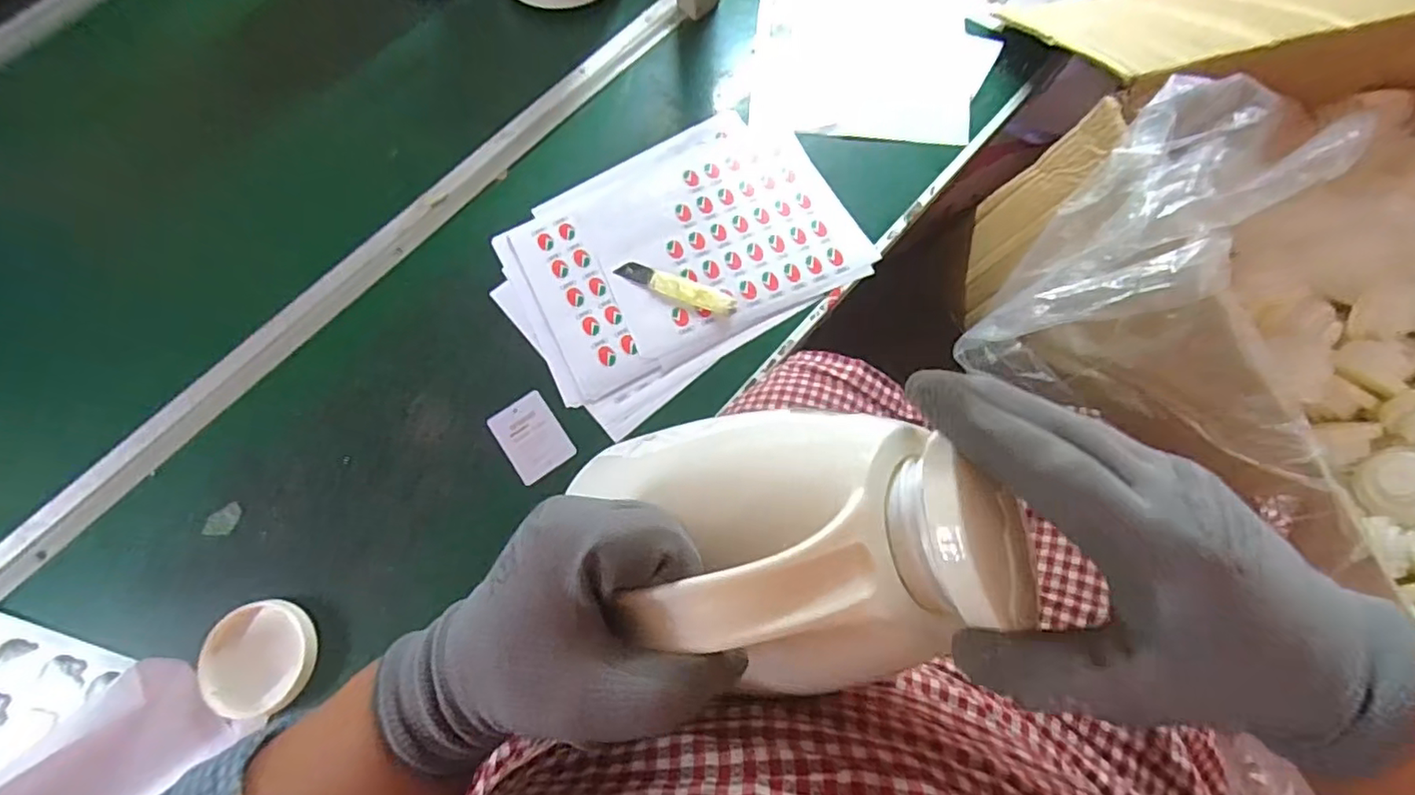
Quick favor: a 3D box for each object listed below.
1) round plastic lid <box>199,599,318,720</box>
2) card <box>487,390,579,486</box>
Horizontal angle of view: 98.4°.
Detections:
[{"bbox_3d":[-0.331,0.193,0.450,0.071,0.012,0.078,1,72,-2],"label":"round plastic lid"},{"bbox_3d":[-0.148,0.033,0.514,0.051,0.004,0.068,-34,73,-9],"label":"card"}]

